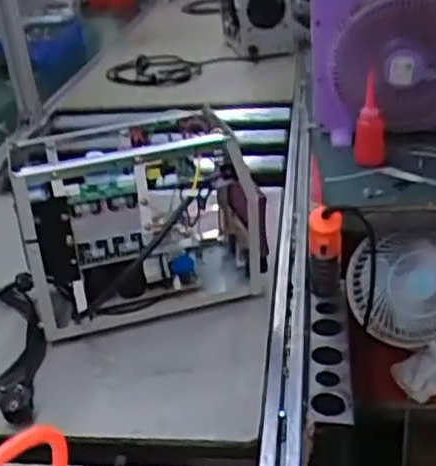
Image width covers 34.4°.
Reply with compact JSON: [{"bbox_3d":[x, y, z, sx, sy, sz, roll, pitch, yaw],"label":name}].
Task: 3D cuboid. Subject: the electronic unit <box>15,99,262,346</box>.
[{"bbox_3d":[-0.114,-0.025,0.963,0.304,0.224,0.220,-14,30,-17],"label":"electronic unit"}]

